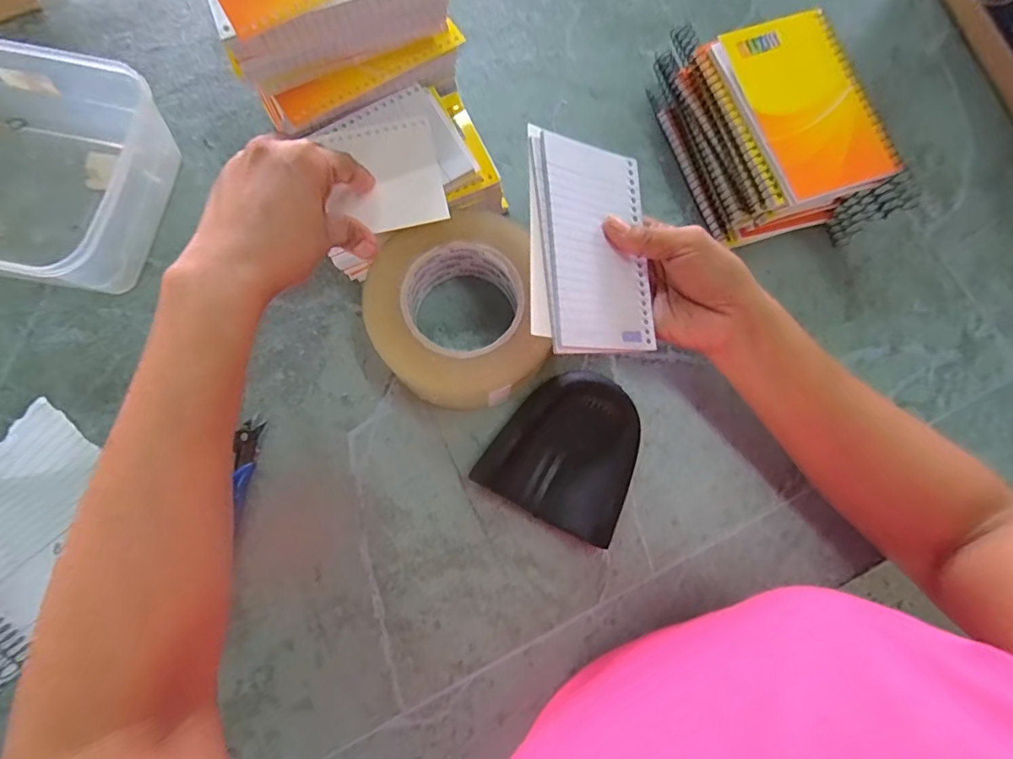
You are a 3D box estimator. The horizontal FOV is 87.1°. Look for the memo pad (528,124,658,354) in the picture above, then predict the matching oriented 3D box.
[{"bbox_3d":[0.052,-0.082,0.327,0.090,0.008,0.132,2,81,-34],"label":"memo pad"}]

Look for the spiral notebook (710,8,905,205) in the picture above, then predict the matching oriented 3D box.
[{"bbox_3d":[0.197,-0.181,0.351,0.079,0.017,0.124,-18,79,-6],"label":"spiral notebook"}]

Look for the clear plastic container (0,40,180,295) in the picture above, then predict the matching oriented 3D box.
[{"bbox_3d":[-0.371,-0.156,0.385,0.237,0.065,0.156,12,78,1],"label":"clear plastic container"}]

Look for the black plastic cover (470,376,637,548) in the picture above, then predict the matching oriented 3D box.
[{"bbox_3d":[0.045,0.047,0.369,0.095,0.029,0.103,29,78,7],"label":"black plastic cover"}]

